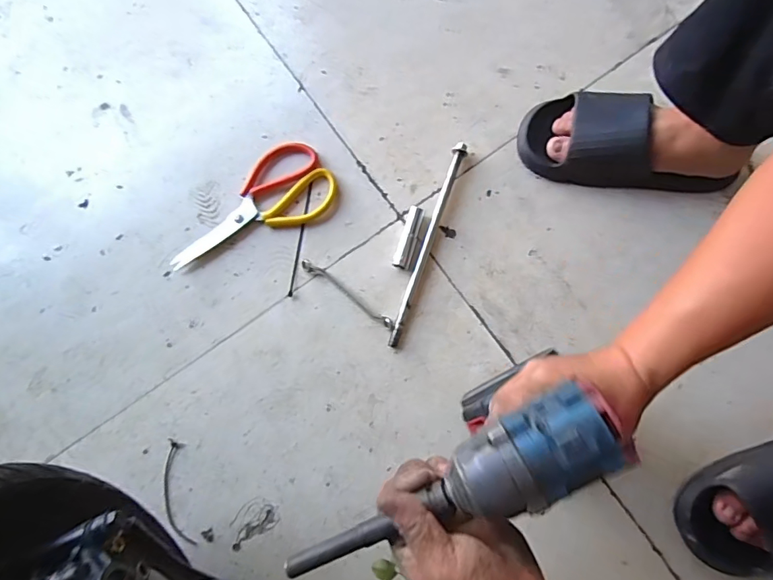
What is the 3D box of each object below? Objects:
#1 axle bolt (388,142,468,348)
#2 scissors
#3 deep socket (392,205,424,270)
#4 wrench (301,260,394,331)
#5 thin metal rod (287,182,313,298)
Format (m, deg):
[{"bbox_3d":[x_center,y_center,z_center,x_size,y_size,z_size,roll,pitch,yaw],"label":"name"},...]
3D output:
[{"bbox_3d":[0.054,-0.060,0.592,0.016,0.017,0.274,18,81,4],"label":"axle bolt"},{"bbox_3d":[-0.181,-0.114,0.609,0.228,0.010,0.109,-23,80,-3],"label":"scissors"},{"bbox_3d":[0.028,-0.066,0.593,0.022,0.019,0.082,16,81,4],"label":"deep socket"},{"bbox_3d":[-0.049,0.004,0.586,0.138,0.008,0.015,35,82,7],"label":"wrench"},{"bbox_3d":[-0.111,-0.067,0.605,0.005,0.005,0.153,9,80,3],"label":"thin metal rod"}]

